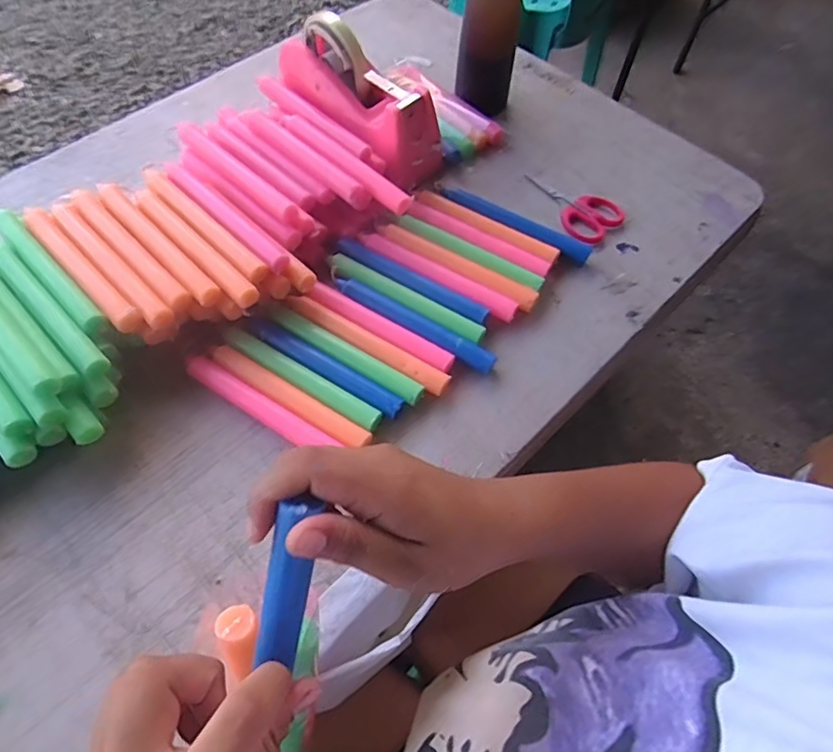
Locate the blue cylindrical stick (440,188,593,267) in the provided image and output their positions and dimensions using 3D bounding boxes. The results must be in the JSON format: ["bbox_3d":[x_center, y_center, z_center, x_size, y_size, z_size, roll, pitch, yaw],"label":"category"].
[{"bbox_3d":[0.095,-0.149,0.536,0.159,0.017,0.016,29,64,14],"label":"blue cylindrical stick"}]

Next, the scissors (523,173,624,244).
[{"bbox_3d":[0.159,-0.182,0.566,0.109,0.008,0.062,41,67,19],"label":"scissors"}]

